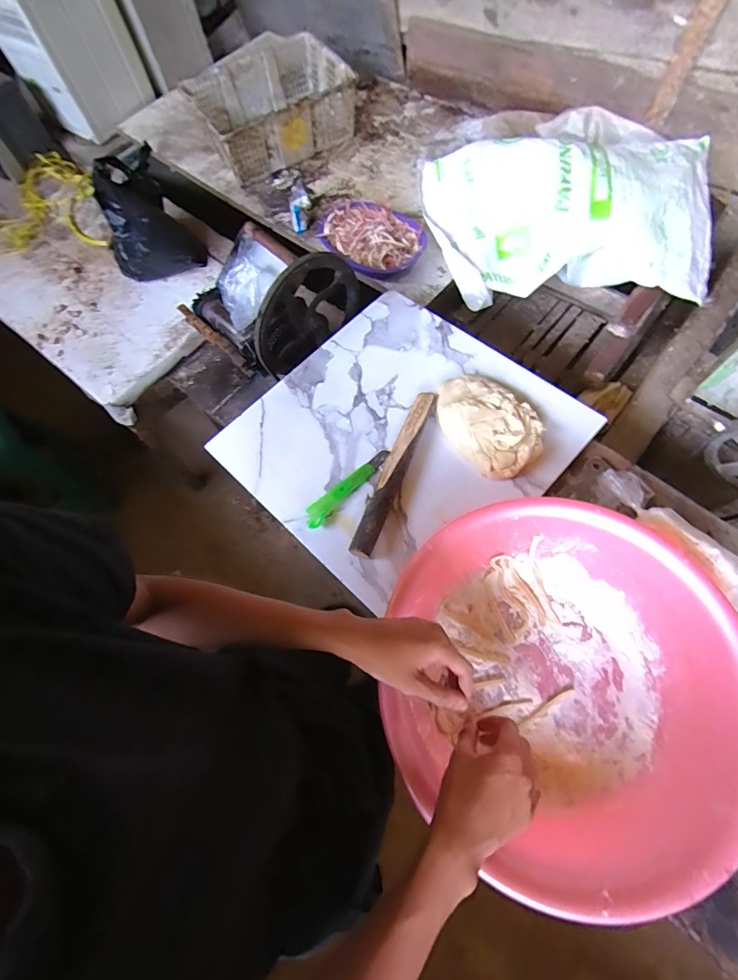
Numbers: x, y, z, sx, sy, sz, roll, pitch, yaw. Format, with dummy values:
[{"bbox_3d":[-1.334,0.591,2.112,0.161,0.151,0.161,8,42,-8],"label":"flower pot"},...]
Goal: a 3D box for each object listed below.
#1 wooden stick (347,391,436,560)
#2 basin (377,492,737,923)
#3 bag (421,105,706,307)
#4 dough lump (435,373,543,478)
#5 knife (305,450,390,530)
[{"bbox_3d":[0.042,-0.037,0.679,0.038,0.026,0.298,21,70,11],"label":"wooden stick"},{"bbox_3d":[0.232,0.220,0.534,0.369,0.114,0.401,-1,68,3],"label":"basin"},{"bbox_3d":[0.476,-0.686,1.045,0.670,0.217,0.384,3,68,4],"label":"bag"},{"bbox_3d":[0.188,-0.115,0.692,0.132,0.040,0.190,-40,71,-12],"label":"dough lump"},{"bbox_3d":[-0.035,-0.007,0.692,0.031,0.013,0.174,42,76,17],"label":"knife"}]

